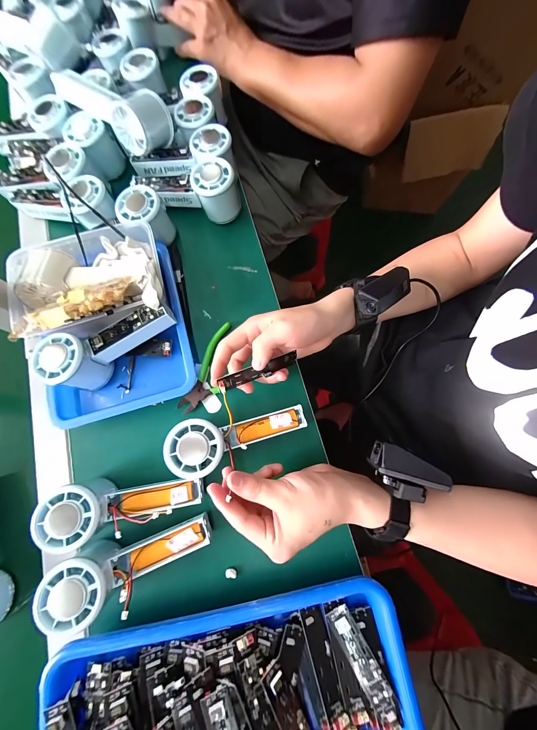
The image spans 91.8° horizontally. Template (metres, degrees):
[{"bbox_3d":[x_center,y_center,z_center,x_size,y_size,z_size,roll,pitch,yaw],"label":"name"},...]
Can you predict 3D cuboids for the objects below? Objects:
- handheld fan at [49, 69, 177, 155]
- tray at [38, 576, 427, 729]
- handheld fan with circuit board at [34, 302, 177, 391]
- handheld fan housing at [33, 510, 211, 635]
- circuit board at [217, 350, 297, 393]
[{"bbox_3d":[-0.205,-0.347,0.350,0.144,0.050,0.067,35,80,8],"label":"handheld fan"},{"bbox_3d":[-0.024,0.356,0.229,0.328,0.042,0.241,-11,77,-1],"label":"tray"},{"bbox_3d":[-0.186,-0.032,0.301,0.143,0.045,0.057,-39,79,-7],"label":"handheld fan with circuit board"},{"bbox_3d":[-0.136,0.202,0.266,0.155,0.051,0.056,-14,77,-18],"label":"handheld fan housing"},{"bbox_3d":[-0.010,0.007,0.278,0.089,0.019,0.006,-19,49,-17],"label":"circuit board"}]

